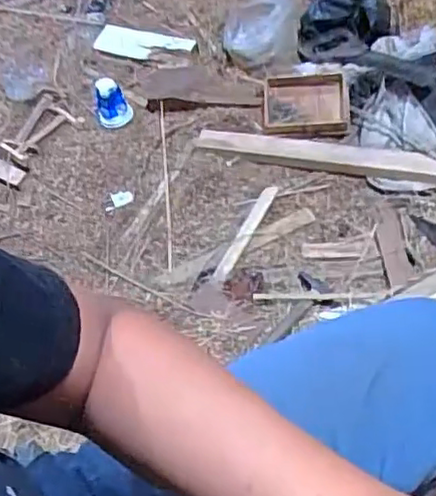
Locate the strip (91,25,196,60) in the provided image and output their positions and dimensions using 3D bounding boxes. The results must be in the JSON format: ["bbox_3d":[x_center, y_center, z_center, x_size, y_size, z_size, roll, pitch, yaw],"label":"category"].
[{"bbox_3d":[-0.161,-0.433,1.379,0.212,0.013,0.065,13,76,10],"label":"strip"}]

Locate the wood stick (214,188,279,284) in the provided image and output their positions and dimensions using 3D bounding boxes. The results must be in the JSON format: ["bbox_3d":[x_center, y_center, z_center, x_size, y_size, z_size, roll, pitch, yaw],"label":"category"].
[{"bbox_3d":[0.047,-0.025,1.135,0.023,0.013,0.215,23,60,18],"label":"wood stick"}]

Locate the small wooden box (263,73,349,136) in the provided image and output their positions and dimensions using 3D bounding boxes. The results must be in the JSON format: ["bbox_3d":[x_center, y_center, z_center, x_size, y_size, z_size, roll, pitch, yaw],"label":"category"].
[{"bbox_3d":[0.167,-0.272,1.225,0.156,0.034,0.134,3,56,5],"label":"small wooden box"}]

